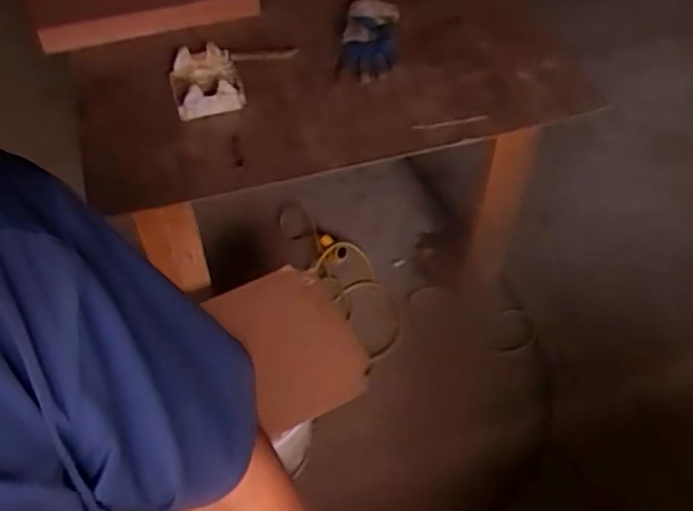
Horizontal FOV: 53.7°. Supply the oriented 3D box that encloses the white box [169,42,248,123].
[{"bbox_3d":[-0.232,-0.288,1.120,0.109,0.044,0.163,-14,56,-11],"label":"white box"}]

